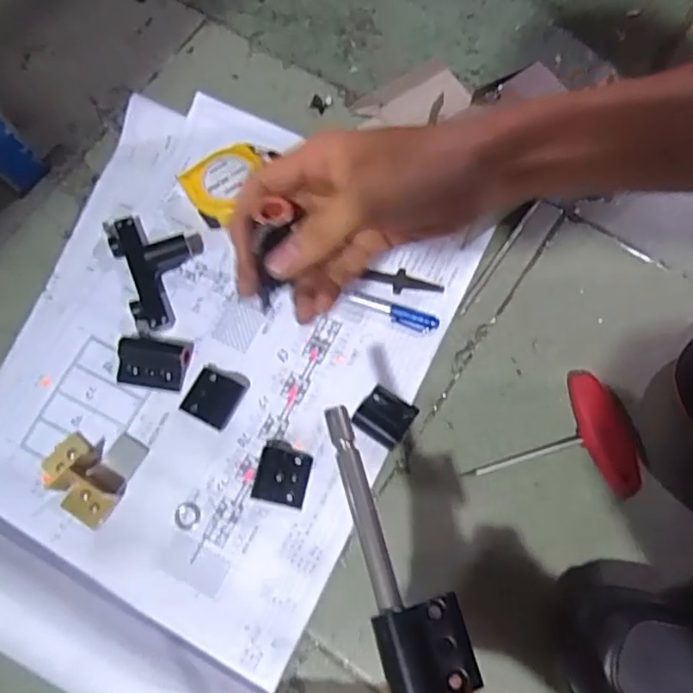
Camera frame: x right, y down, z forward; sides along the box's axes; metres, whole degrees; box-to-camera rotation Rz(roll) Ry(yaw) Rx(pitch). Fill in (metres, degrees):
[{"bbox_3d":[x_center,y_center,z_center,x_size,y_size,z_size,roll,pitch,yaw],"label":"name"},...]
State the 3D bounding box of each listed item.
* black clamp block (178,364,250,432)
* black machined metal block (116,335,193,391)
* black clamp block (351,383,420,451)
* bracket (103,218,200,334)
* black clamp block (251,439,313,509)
[{"bbox_3d":[-0.103,0.038,0.474,0.043,0.016,0.046,26,76,10],"label":"black clamp block"},{"bbox_3d":[-0.156,0.012,0.481,0.055,0.013,0.040,7,73,4],"label":"black machined metal block"},{"bbox_3d":[0.030,0.055,0.468,0.040,0.014,0.039,34,77,11],"label":"black clamp block"},{"bbox_3d":[-0.157,-0.070,0.498,0.069,0.033,0.105,-21,73,-4],"label":"bracket"},{"bbox_3d":[-0.048,0.096,0.454,0.038,0.015,0.046,12,74,6],"label":"black clamp block"}]

